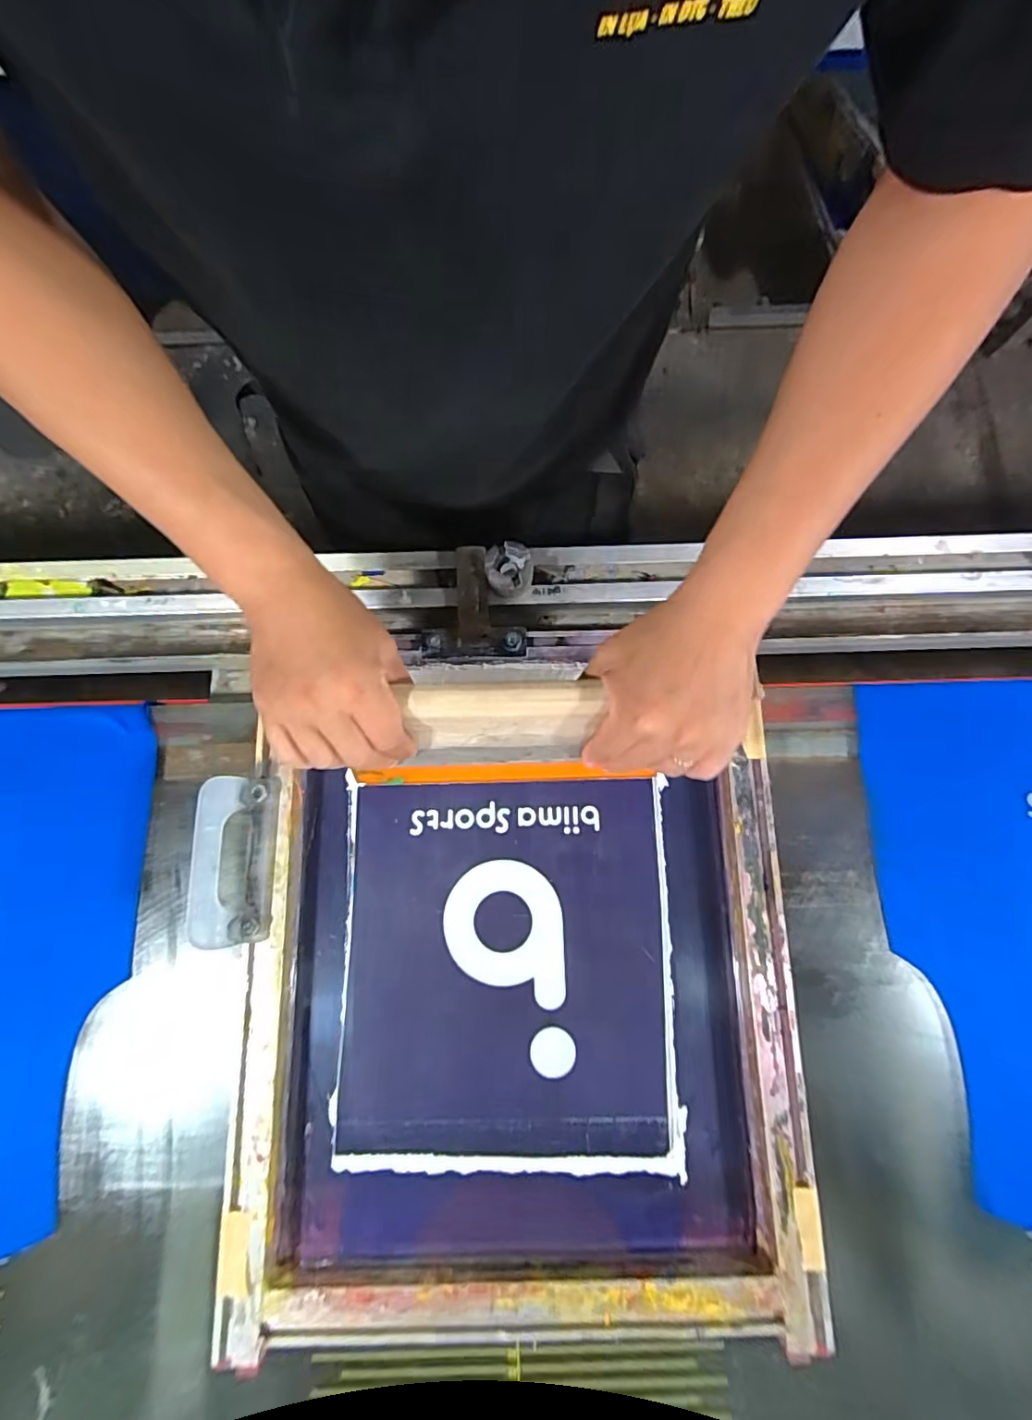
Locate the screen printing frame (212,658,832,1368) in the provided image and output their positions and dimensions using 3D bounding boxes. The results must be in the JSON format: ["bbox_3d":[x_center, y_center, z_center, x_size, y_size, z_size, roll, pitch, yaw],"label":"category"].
[{"bbox_3d":[0.003,0.186,0.433,0.385,0.031,0.442,-1,79,-1],"label":"screen printing frame"}]

